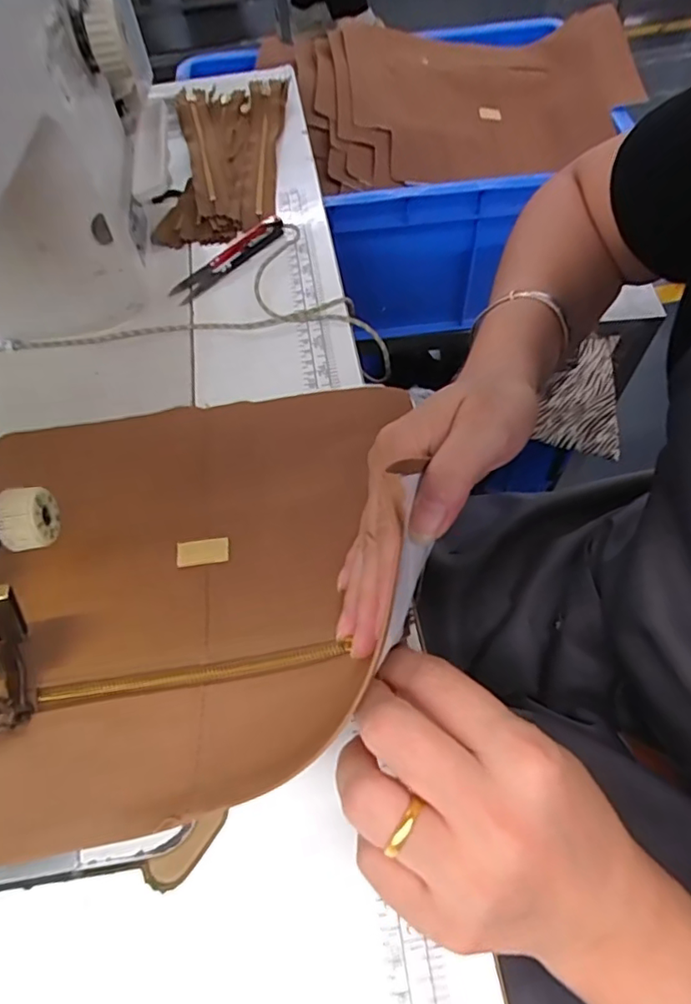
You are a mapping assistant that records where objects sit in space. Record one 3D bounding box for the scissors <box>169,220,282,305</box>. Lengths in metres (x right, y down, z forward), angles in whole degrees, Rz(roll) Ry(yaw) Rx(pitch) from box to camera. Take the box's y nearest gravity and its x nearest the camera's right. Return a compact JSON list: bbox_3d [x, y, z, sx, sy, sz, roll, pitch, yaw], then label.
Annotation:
[{"bbox_3d":[-0.087,-0.189,0.432,0.108,0.009,0.029,-39,65,-18],"label":"scissors"}]

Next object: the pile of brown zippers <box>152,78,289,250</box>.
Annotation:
[{"bbox_3d":[-0.105,-0.306,0.496,0.099,0.020,0.220,-3,60,2],"label":"pile of brown zippers"}]

